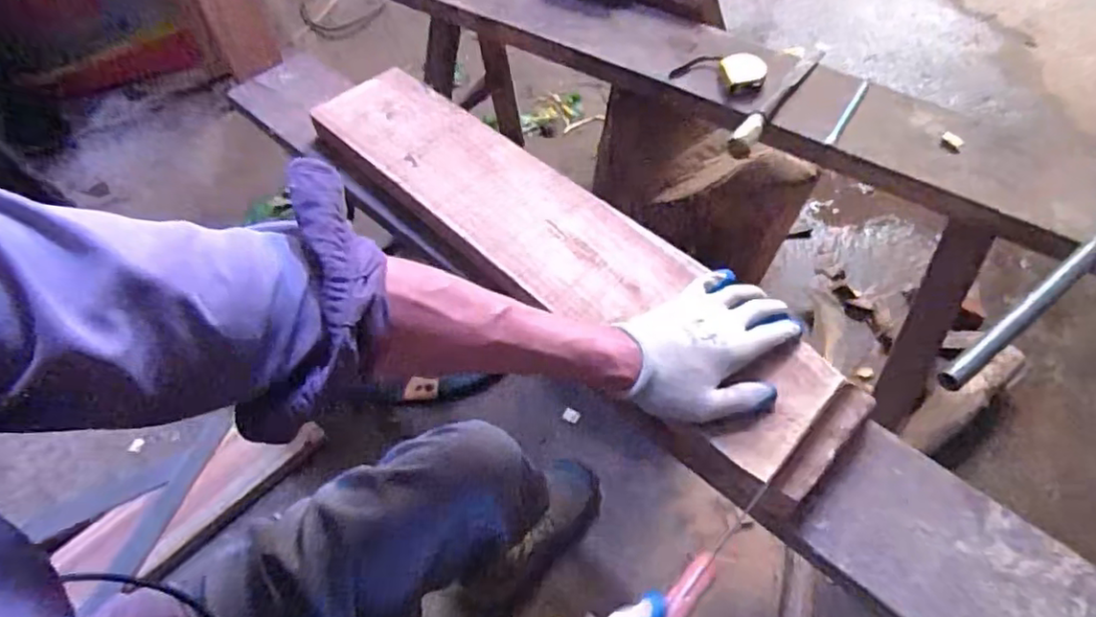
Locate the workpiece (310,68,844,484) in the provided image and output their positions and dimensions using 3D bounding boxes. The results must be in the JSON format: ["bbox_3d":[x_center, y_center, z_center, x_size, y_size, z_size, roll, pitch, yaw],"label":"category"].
[{"bbox_3d":[-0.024,-0.089,0.655,0.138,0.022,0.654,-38,60,-24],"label":"workpiece"}]

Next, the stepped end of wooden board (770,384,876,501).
[{"bbox_3d":[0.218,0.103,0.502,0.125,0.013,0.026,-39,61,-22],"label":"stepped end of wooden board"}]

